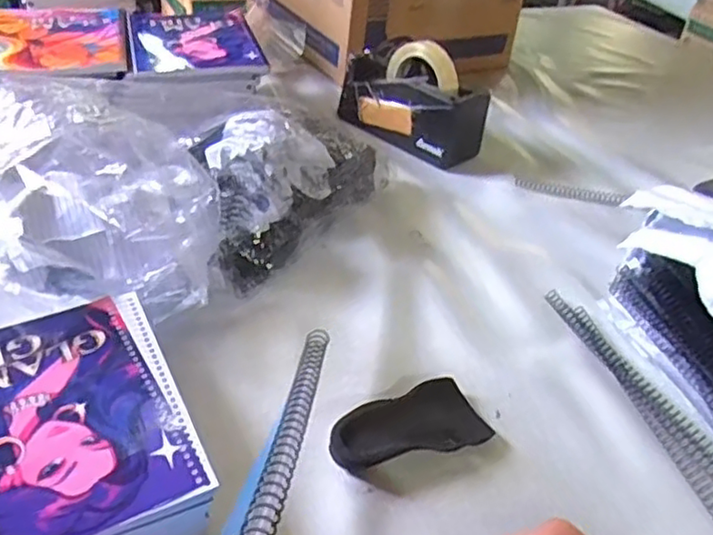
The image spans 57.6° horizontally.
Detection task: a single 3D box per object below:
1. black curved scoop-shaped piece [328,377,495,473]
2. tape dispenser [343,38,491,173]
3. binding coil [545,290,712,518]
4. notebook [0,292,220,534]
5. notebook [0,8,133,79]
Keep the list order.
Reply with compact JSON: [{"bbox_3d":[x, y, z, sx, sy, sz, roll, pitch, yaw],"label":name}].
[{"bbox_3d":[0.040,0.117,0.471,0.122,0.023,0.060,-20,44,-30],"label":"black curved scoop-shaped piece"},{"bbox_3d":[0.071,-0.229,0.858,0.197,0.123,0.077,33,45,31],"label":"tape dispenser"},{"bbox_3d":[0.226,0.101,0.533,0.020,0.007,0.253,-5,38,-14],"label":"binding coil"},{"bbox_3d":[-0.197,0.094,0.416,0.156,0.011,0.209,-17,43,-27],"label":"notebook"},{"bbox_3d":[-0.358,-0.269,0.768,0.167,0.018,0.206,-7,39,-16],"label":"notebook"}]

